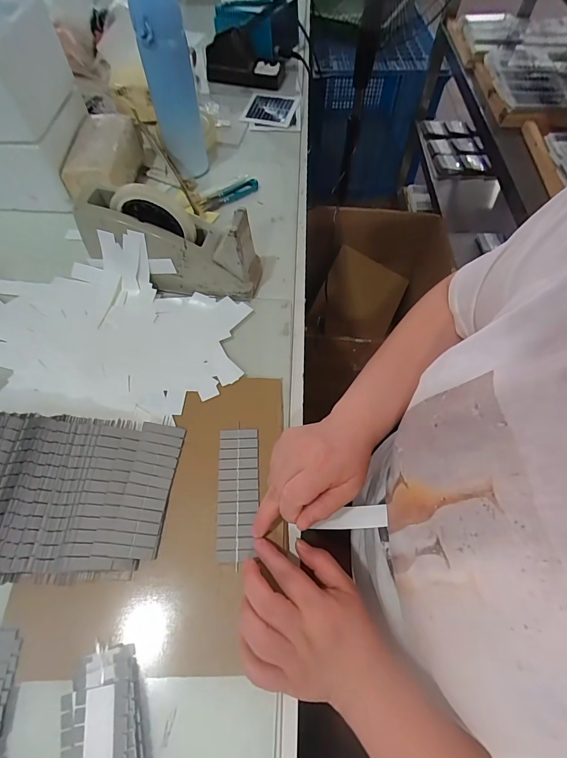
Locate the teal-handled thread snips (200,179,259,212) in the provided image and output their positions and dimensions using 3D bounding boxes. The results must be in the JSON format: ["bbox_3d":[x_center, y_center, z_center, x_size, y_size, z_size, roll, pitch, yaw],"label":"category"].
[{"bbox_3d":[-0.084,-0.293,0.585,0.102,0.008,0.027,-34,67,-18],"label":"teal-handled thread snips"}]

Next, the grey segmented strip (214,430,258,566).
[{"bbox_3d":[-0.044,0.109,0.361,0.039,0.004,0.124,-2,61,-2],"label":"grey segmented strip"}]

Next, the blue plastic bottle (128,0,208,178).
[{"bbox_3d":[-0.160,-0.417,0.533,0.065,0.213,0.057,-11,62,-7],"label":"blue plastic bottle"}]

